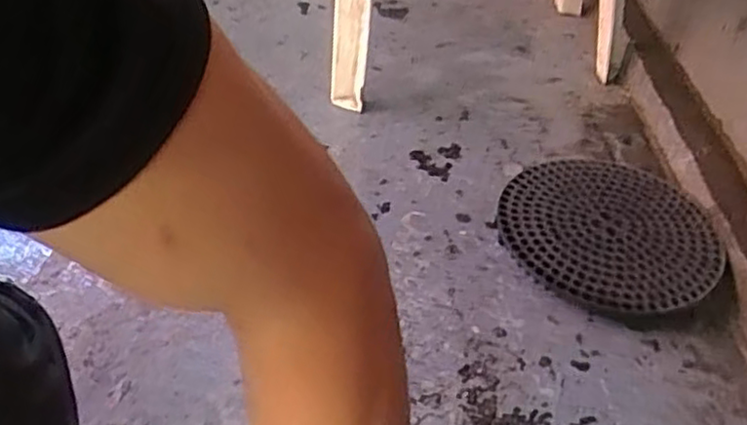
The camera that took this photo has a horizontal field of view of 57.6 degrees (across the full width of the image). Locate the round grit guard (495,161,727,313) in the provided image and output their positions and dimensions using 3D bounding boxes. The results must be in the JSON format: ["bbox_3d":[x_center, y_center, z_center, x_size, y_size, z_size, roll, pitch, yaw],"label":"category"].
[{"bbox_3d":[0.285,0.021,0.837,0.253,0.046,0.251,3,41,-2],"label":"round grit guard"}]

